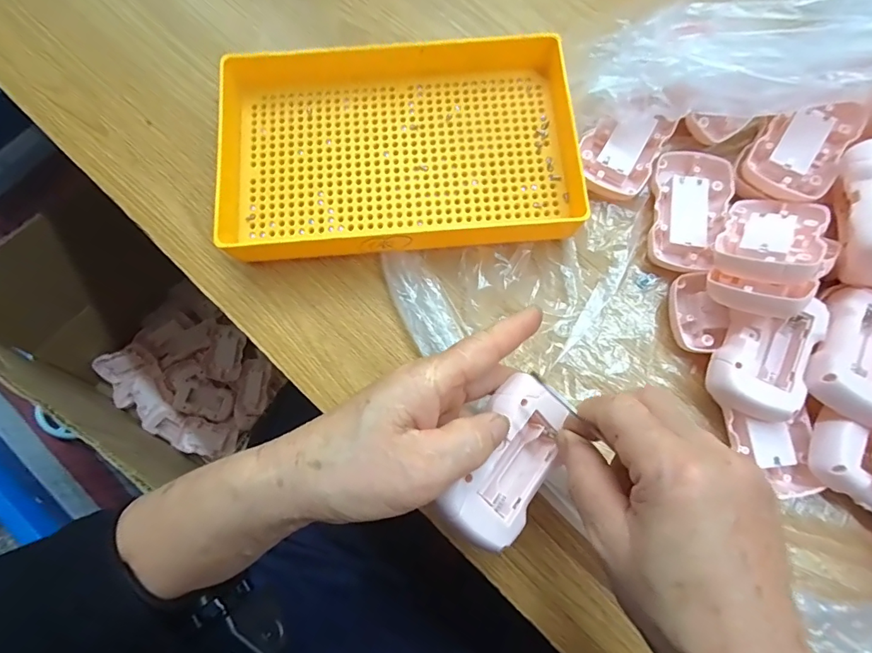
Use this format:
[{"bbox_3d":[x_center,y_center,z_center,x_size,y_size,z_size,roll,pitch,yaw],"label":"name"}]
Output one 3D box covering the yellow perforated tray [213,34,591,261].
[{"bbox_3d":[-0.024,-0.135,0.329,0.254,0.036,0.168,-5,77,0],"label":"yellow perforated tray"}]

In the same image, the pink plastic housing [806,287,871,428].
[{"bbox_3d":[0.267,0.016,0.277,0.050,0.020,0.088,30,79,7],"label":"pink plastic housing"}]

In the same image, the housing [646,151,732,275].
[{"bbox_3d":[0.181,-0.082,0.325,0.053,0.014,0.092,14,78,4],"label":"housing"}]

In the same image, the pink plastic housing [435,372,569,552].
[{"bbox_3d":[0.035,0.069,0.236,0.048,0.027,0.081,42,69,-19],"label":"pink plastic housing"}]

